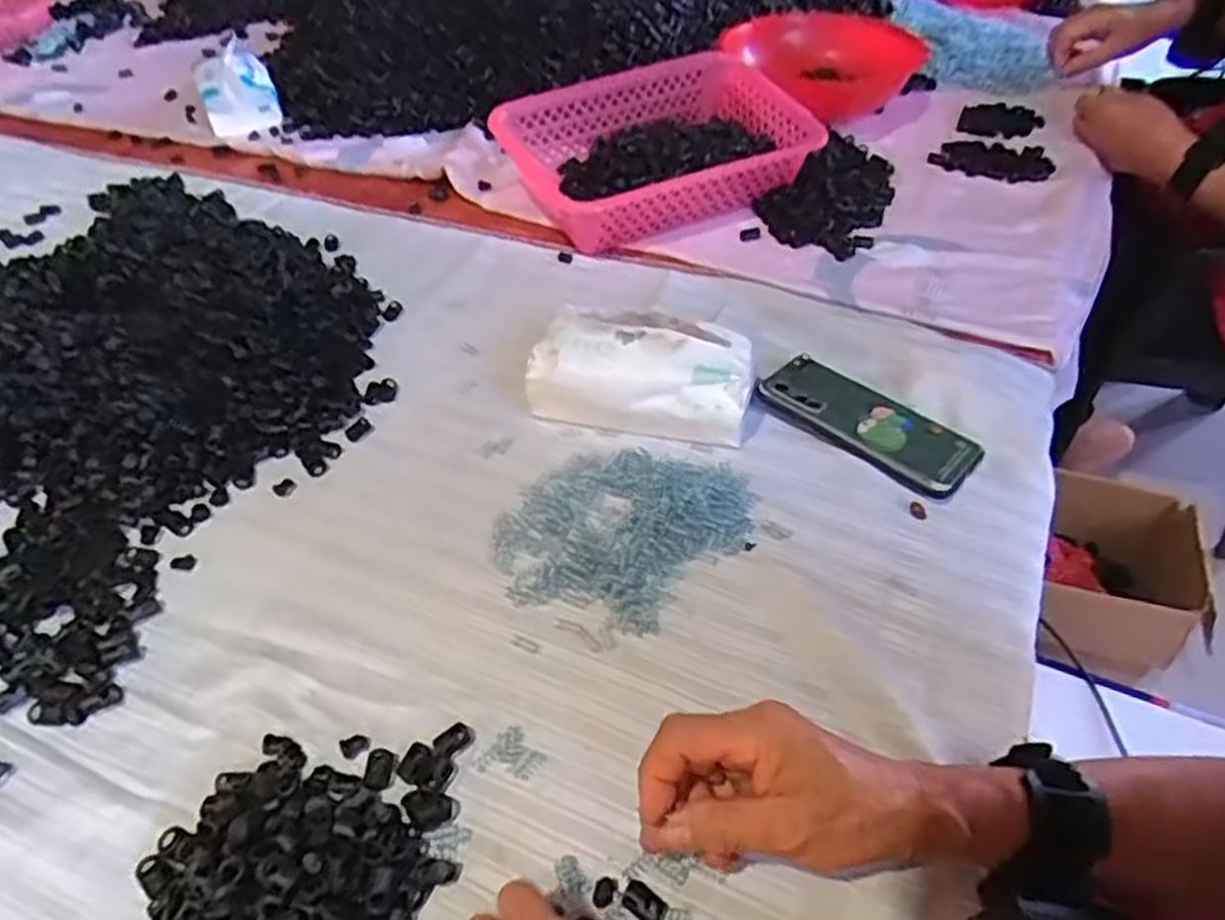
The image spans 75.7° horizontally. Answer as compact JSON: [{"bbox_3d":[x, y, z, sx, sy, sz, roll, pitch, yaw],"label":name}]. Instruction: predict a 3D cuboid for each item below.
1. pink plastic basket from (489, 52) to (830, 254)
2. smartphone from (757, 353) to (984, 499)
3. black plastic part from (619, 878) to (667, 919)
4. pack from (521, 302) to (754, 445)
[{"bbox_3d":[0.052,-0.334,0.856,0.318,0.099,0.190,-24,51,-19],"label":"pink plastic basket"},{"bbox_3d":[0.195,-0.029,0.600,0.158,0.013,0.078,35,51,25],"label":"smartphone"},{"bbox_3d":[0.015,0.212,0.379,0.021,0.004,0.016,25,53,23],"label":"black plastic part"},{"bbox_3d":[0.024,-0.069,0.608,0.166,0.072,0.076,9,48,10],"label":"pack"}]

